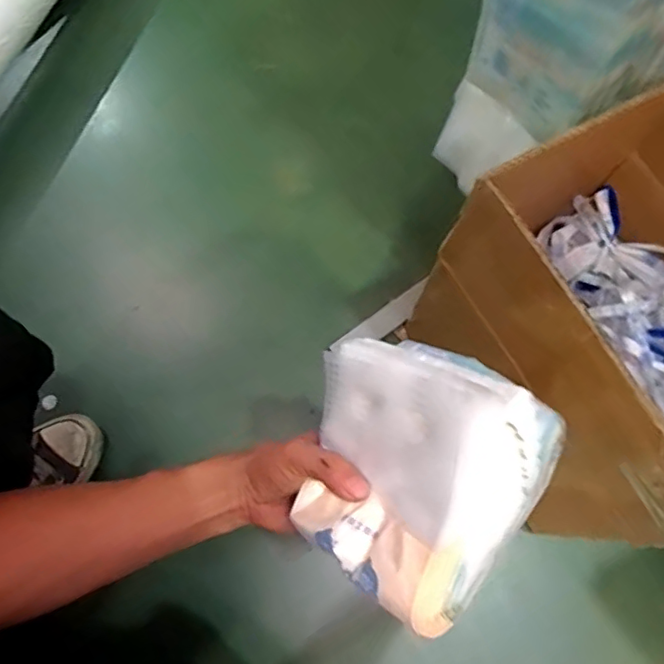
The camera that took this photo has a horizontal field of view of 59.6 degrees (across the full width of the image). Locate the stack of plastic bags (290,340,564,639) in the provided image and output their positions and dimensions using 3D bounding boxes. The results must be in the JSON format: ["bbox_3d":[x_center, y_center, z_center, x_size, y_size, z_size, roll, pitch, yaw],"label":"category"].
[{"bbox_3d":[0.047,0.088,0.388,0.155,0.055,0.157,27,94,38],"label":"stack of plastic bags"}]

